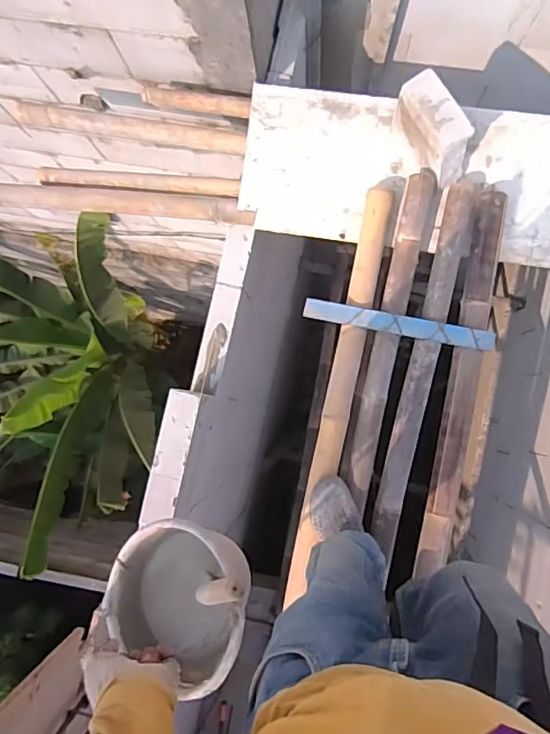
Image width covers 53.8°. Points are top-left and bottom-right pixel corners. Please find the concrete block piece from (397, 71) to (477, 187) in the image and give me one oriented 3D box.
[{"bbox_3d":[0.363,-0.527,1.243,0.081,0.203,0.205,-32,84,2],"label":"concrete block piece"}]

